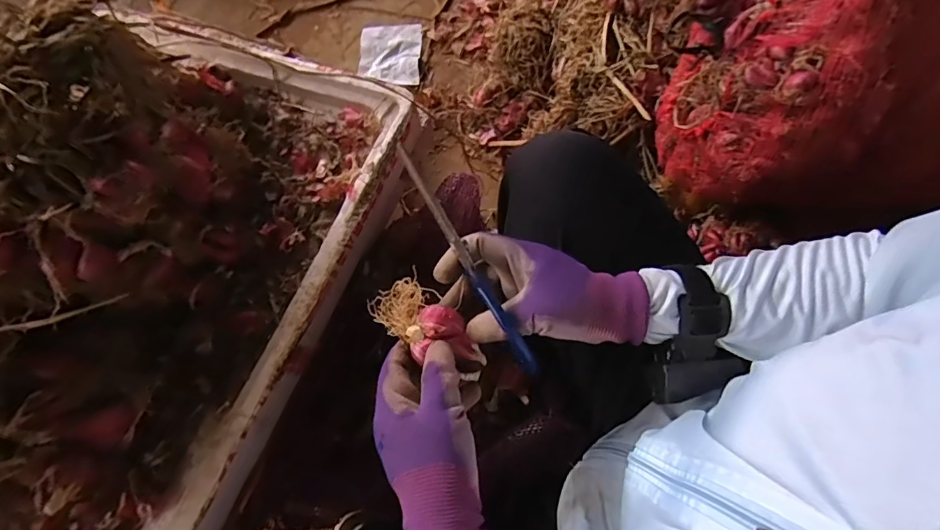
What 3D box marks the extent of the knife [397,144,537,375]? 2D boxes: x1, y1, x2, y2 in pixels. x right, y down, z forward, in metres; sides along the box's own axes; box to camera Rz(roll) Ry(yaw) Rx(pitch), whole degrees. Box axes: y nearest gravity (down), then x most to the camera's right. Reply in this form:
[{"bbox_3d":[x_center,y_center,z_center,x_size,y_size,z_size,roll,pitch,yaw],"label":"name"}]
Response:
[{"bbox_3d":[0.000,0.001,0.338,0.010,0.017,0.184,-33,101,-11],"label":"knife"}]

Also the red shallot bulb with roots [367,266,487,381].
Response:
[{"bbox_3d":[-0.032,0.045,0.371,0.103,0.032,0.048,30,73,12],"label":"red shallot bulb with roots"}]

